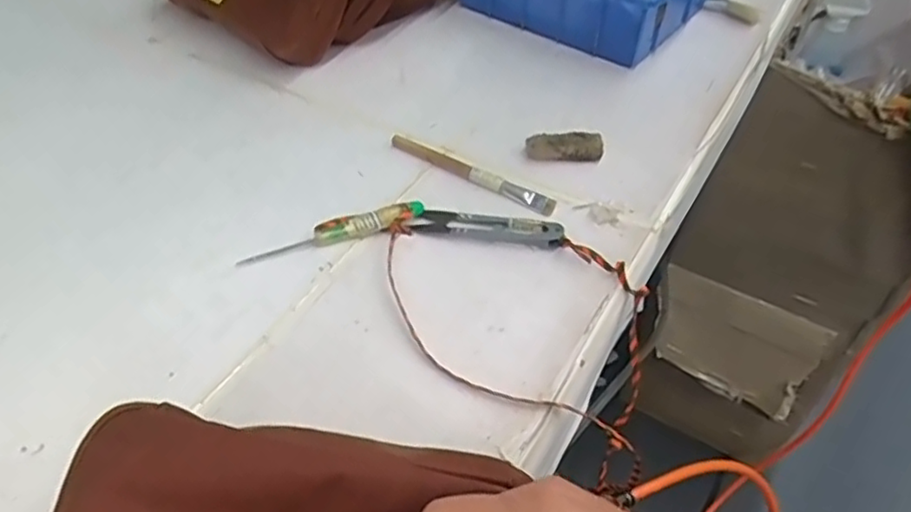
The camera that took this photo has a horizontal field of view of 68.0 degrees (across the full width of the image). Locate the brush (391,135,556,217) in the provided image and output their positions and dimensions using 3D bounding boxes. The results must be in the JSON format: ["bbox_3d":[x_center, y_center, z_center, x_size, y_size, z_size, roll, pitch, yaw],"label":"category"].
[{"bbox_3d":[0.010,-0.057,0.461,0.130,0.011,0.013,28,54,25],"label":"brush"}]

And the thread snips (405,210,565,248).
[{"bbox_3d":[0.019,-0.018,0.425,0.094,0.011,0.020,9,48,9],"label":"thread snips"}]

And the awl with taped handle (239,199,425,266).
[{"bbox_3d":[-0.075,-0.014,0.420,0.114,0.016,0.016,-12,48,-10],"label":"awl with taped handle"}]

